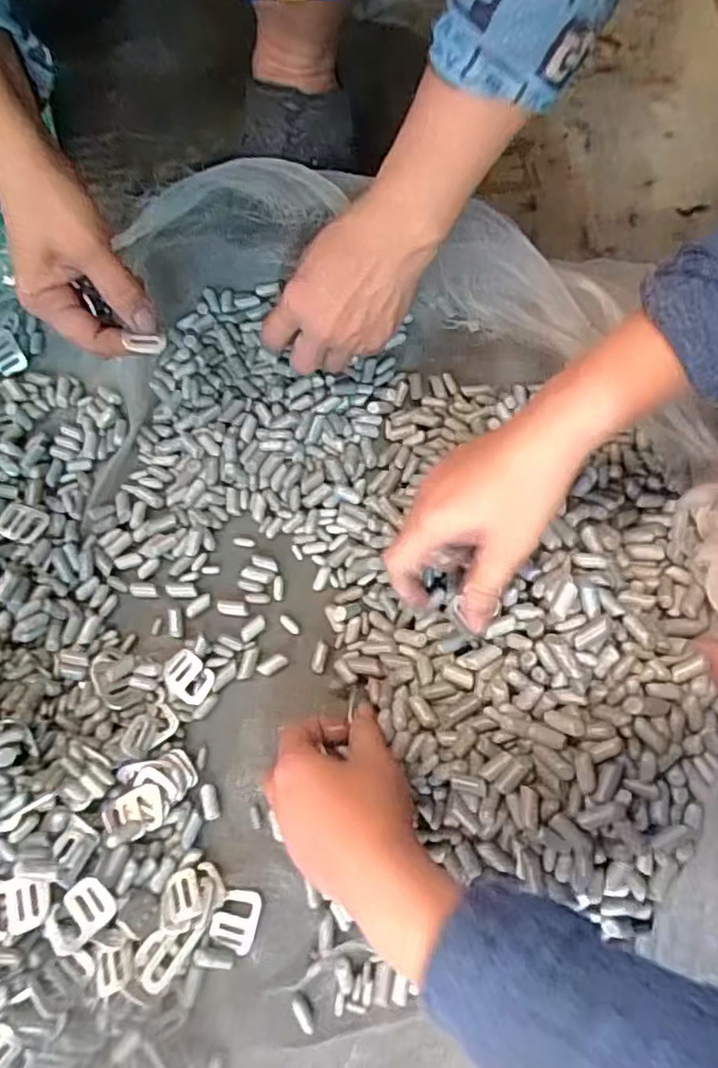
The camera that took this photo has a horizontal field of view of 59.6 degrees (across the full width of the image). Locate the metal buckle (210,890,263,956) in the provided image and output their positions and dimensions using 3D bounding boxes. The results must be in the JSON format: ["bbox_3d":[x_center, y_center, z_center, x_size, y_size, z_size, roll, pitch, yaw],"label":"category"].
[{"bbox_3d":[-0.071,0.225,0.367,0.025,0.004,0.031,21,73,8],"label":"metal buckle"}]

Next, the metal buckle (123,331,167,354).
[{"bbox_3d":[-0.127,-0.115,0.376,0.022,0.004,0.012,1,95,-12],"label":"metal buckle"}]

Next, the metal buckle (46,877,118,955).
[{"bbox_3d":[-0.152,0.206,0.338,0.034,0.005,0.027,-35,84,-31],"label":"metal buckle"}]

